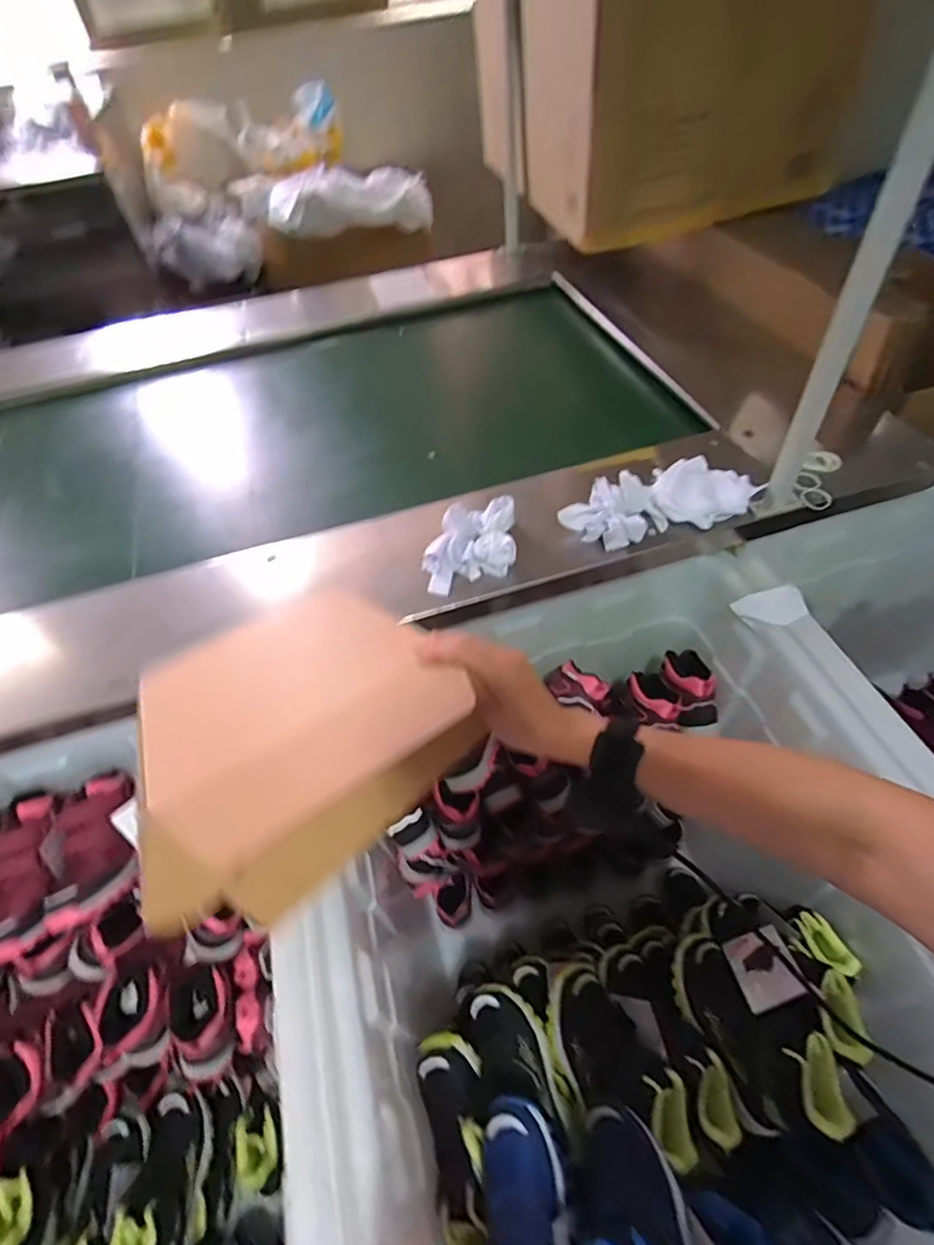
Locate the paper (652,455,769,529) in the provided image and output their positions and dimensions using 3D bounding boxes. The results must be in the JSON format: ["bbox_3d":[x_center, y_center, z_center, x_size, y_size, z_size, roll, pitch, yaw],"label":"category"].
[{"bbox_3d":[0.365,-0.213,0.928,0.138,0.034,0.163,-36,57,-22],"label":"paper"}]

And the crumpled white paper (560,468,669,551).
[{"bbox_3d":[0.234,-0.171,0.909,0.143,0.051,0.126,-31,55,-19],"label":"crumpled white paper"}]

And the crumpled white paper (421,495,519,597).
[{"bbox_3d":[0.004,-0.116,0.895,0.142,0.058,0.146,-3,51,2],"label":"crumpled white paper"}]

